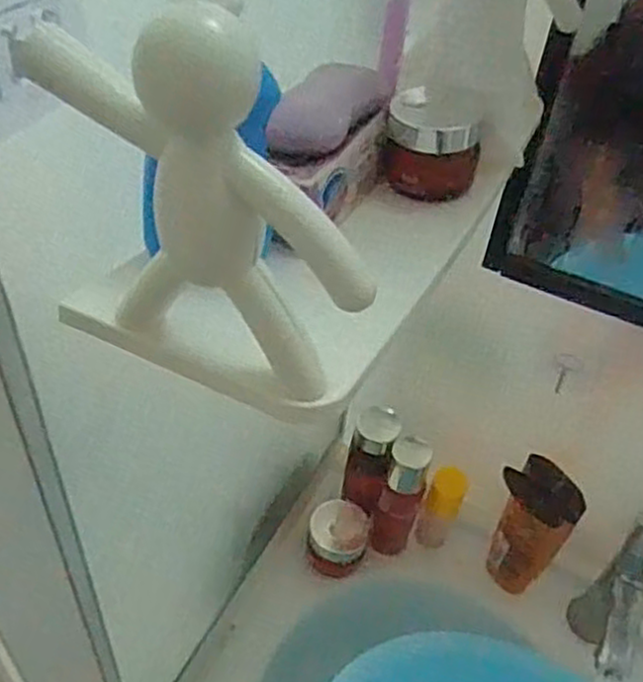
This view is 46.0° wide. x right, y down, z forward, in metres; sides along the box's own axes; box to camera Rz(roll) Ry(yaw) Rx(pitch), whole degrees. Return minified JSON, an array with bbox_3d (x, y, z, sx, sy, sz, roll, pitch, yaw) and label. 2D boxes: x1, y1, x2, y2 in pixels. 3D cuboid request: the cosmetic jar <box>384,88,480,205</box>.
[{"bbox_3d":[0.058,-0.106,0.389,0.047,0.047,0.046,8,47,9],"label":"cosmetic jar"}]

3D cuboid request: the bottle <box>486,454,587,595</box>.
[{"bbox_3d":[0.191,0.188,0.725,0.047,0.191,0.066,-11,47,-16],"label":"bottle"}]

